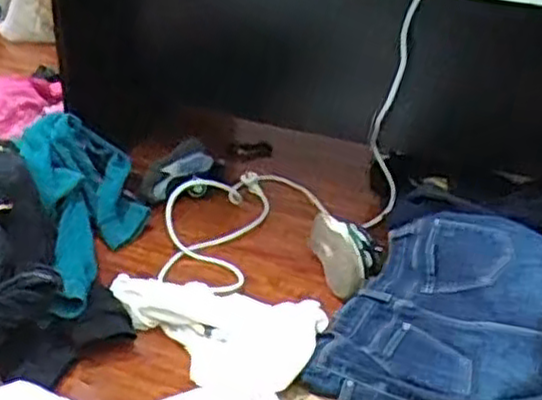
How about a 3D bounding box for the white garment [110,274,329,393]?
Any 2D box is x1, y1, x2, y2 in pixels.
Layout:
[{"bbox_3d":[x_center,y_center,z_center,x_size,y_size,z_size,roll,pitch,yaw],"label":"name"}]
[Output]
[{"bbox_3d":[-0.097,0.191,1.085,0.335,0.054,0.219,14,32,20],"label":"white garment"}]

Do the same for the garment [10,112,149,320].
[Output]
[{"bbox_3d":[-0.300,0.024,1.251,0.207,0.154,0.463,-11,33,-22],"label":"garment"}]

